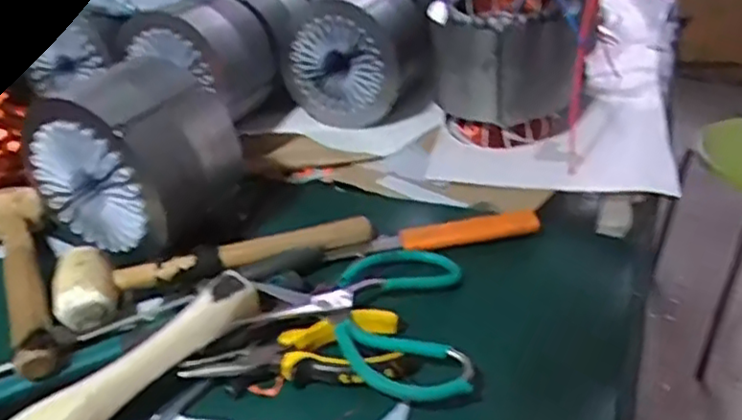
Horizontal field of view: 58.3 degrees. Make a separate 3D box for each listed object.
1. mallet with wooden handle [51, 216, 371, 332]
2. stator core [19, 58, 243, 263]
[{"bbox_3d":[-0.126,0.034,0.556,0.256,0.037,0.068,-15,36,-18],"label":"mallet with wooden handle"},{"bbox_3d":[-0.204,-0.053,0.574,0.139,0.133,0.111,14,37,22],"label":"stator core"}]

